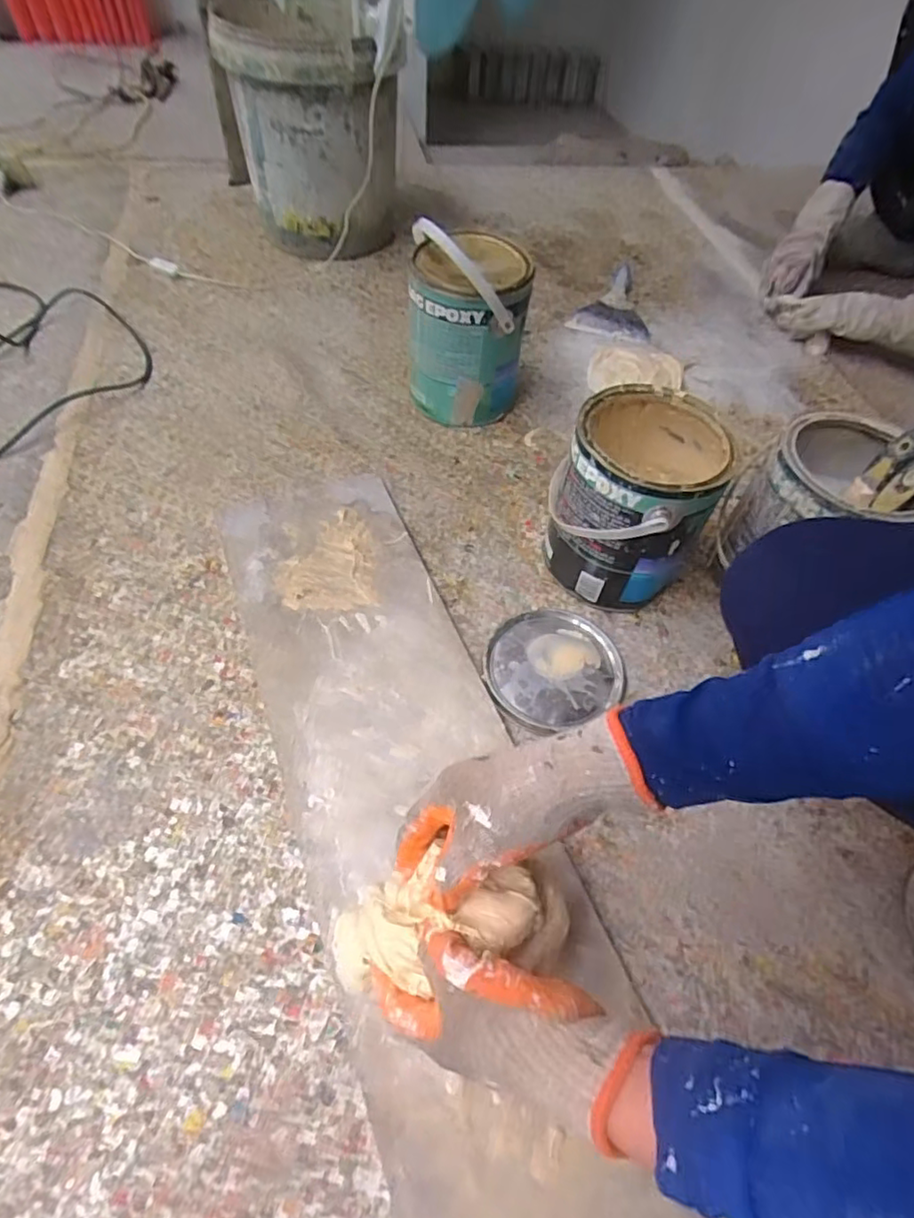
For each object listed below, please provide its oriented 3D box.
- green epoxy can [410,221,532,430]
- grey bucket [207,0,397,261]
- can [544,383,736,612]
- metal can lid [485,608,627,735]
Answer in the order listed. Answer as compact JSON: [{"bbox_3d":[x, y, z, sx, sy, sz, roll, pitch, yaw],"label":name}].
[{"bbox_3d":[0.016,-0.393,0.843,0.153,0.234,0.145,6,54,0],"label":"green epoxy can"},{"bbox_3d":[-0.254,-0.874,1.105,0.272,0.334,0.346,-3,55,-6],"label":"grey bucket"},{"bbox_3d":[0.190,-0.117,0.679,0.155,0.191,0.161,2,54,-3],"label":"can"},{"bbox_3d":[0.104,0.060,0.655,0.150,0.011,0.131,-18,58,-16],"label":"metal can lid"}]

